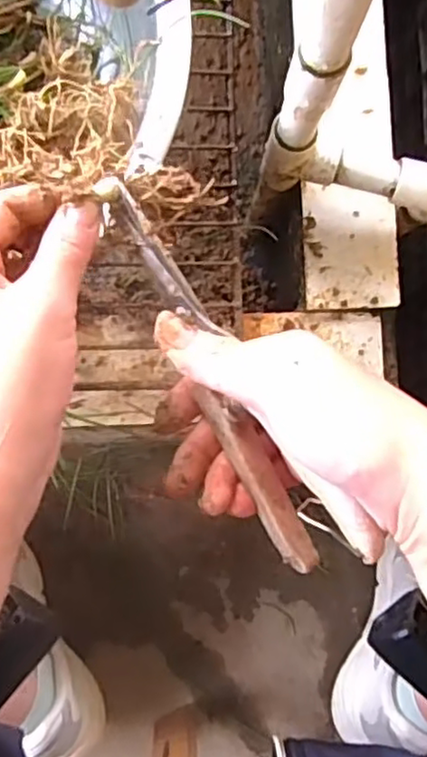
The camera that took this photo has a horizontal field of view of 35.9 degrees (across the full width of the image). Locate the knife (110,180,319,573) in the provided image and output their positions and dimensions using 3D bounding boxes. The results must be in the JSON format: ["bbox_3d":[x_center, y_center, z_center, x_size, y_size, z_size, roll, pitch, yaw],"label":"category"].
[{"bbox_3d":[0.002,0.001,0.298,0.016,0.022,0.192,-26,94,-6],"label":"knife"}]

